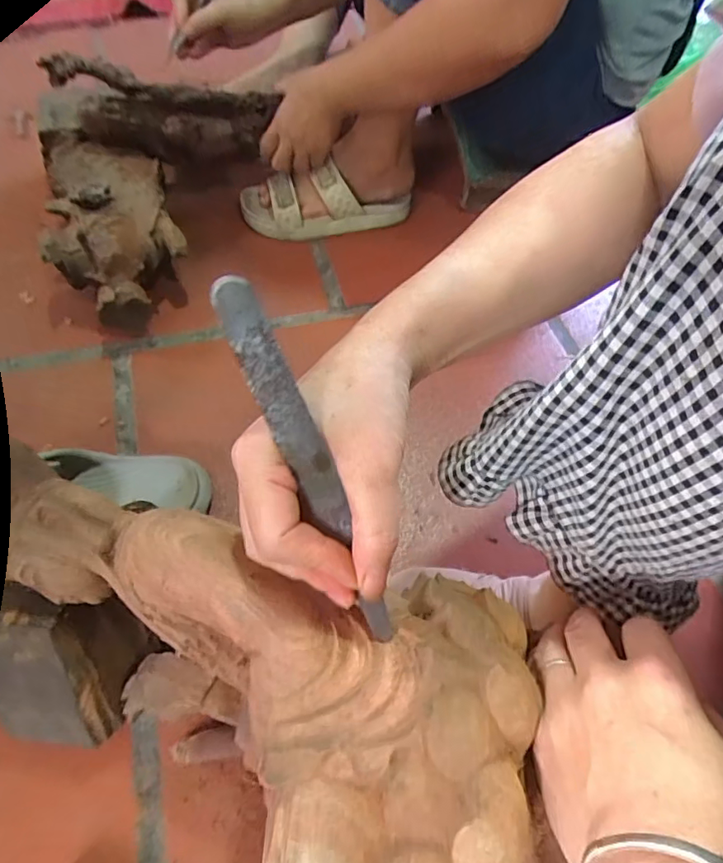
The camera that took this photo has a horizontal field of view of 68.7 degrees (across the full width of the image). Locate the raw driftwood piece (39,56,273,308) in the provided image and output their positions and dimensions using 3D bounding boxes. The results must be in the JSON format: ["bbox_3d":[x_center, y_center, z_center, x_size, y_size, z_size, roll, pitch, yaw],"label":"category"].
[{"bbox_3d":[-0.278,-0.285,0.614,0.235,0.153,0.286,24,59,10],"label":"raw driftwood piece"}]

